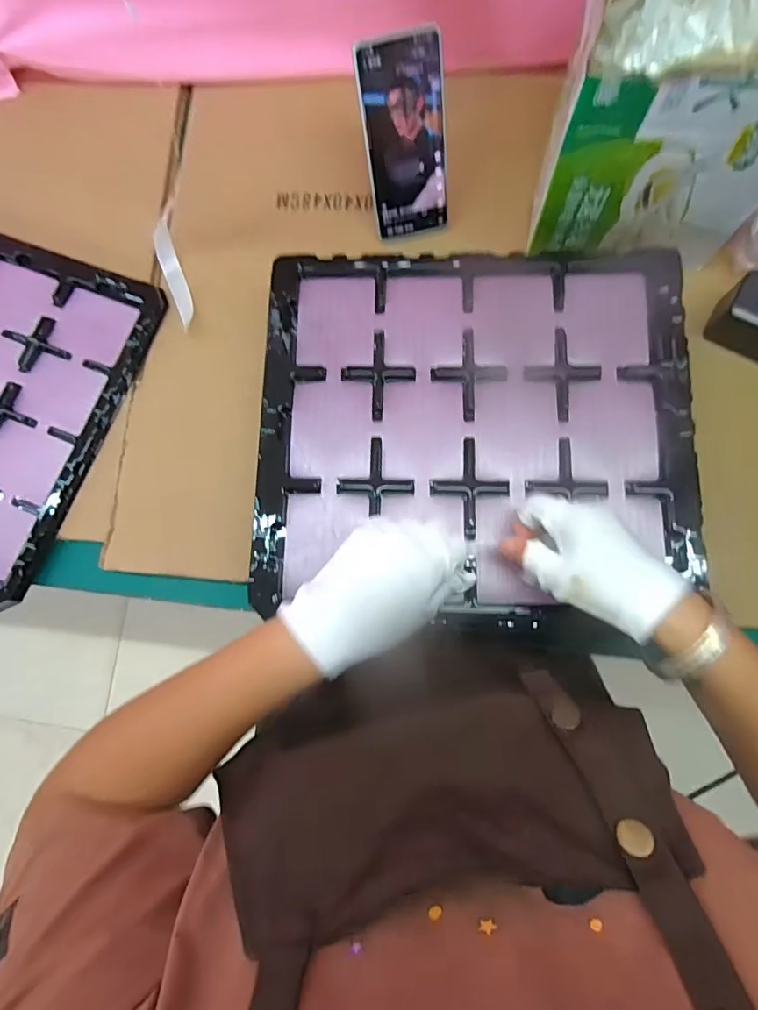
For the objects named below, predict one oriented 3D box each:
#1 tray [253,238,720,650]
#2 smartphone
[{"bbox_3d":[0.080,-0.064,0.441,0.369,0.020,0.340,1,81,4],"label":"tray"},{"bbox_3d":[0.027,-0.350,0.490,0.078,0.166,0.006,-11,49,2],"label":"smartphone"}]

